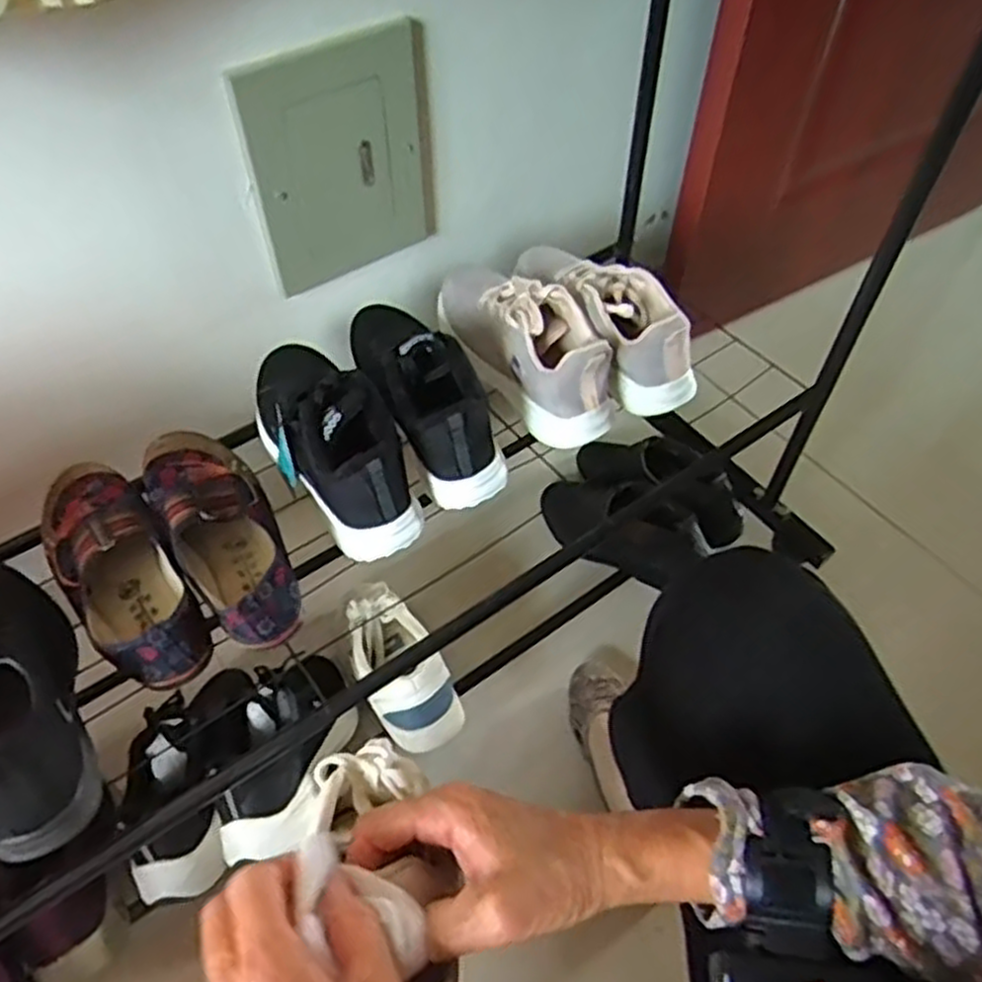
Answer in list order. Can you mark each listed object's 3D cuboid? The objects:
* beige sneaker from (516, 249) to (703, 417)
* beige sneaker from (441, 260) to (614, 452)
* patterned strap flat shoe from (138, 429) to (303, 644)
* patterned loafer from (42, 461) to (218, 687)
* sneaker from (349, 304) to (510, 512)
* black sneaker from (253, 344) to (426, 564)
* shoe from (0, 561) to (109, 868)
[{"bbox_3d":[0.117,-0.186,0.808,0.089,0.086,0.235,-20,57,-15],"label":"beige sneaker"},{"bbox_3d":[0.032,-0.155,0.785,0.095,0.087,0.245,-24,58,-18],"label":"beige sneaker"},{"bbox_3d":[-0.228,0.027,0.668,0.083,0.053,0.240,-27,58,-19],"label":"patterned strap flat shoe"},{"bbox_3d":[-0.302,0.062,0.640,0.083,0.065,0.221,-30,60,-22],"label":"patterned loafer"},{"bbox_3d":[-0.068,-0.099,0.725,0.100,0.107,0.222,-21,57,-16],"label":"sneaker"},{"bbox_3d":[-0.145,-0.061,0.702,0.098,0.105,0.237,-22,57,-17],"label":"black sneaker"},{"bbox_3d":[-0.361,0.134,0.568,0.086,0.100,0.246,-24,58,-18],"label":"shoe"}]

